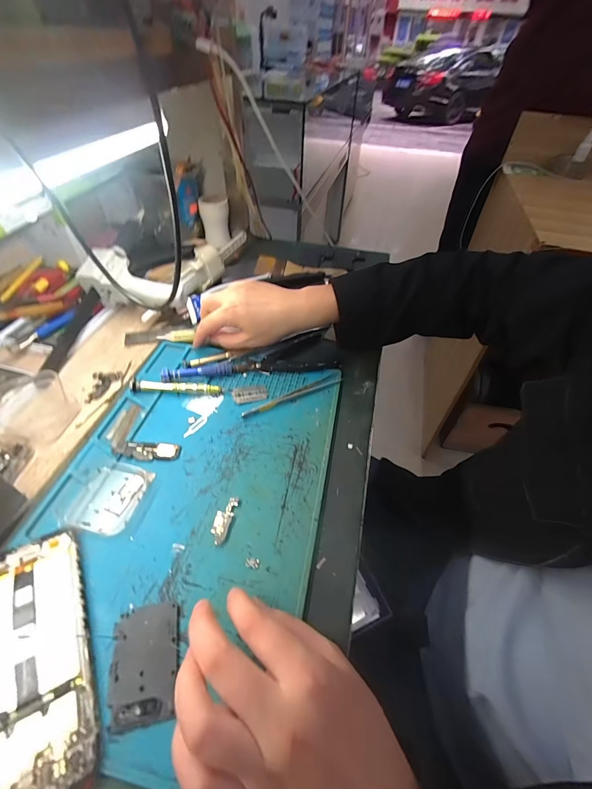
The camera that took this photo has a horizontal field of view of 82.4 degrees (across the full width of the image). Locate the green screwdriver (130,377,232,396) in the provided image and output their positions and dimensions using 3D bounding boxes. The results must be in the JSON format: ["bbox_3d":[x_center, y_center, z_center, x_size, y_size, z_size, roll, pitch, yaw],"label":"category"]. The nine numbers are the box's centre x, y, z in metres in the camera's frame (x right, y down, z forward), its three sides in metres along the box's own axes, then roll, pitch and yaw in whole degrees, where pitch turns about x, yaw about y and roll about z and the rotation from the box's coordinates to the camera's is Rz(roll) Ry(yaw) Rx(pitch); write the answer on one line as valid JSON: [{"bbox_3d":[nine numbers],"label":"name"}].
[{"bbox_3d":[-0.140,-0.008,0.409,0.116,0.013,0.015,3,48,-1],"label":"green screwdriver"}]

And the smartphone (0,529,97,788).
[{"bbox_3d":[-0.183,0.178,0.233,0.069,0.011,0.161,-19,53,-20],"label":"smartphone"}]

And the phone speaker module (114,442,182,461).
[{"bbox_3d":[-0.154,0.058,0.350,0.065,0.004,0.020,1,48,-3],"label":"phone speaker module"}]

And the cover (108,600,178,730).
[{"bbox_3d":[-0.105,0.185,0.236,0.042,0.004,0.067,-7,49,-11],"label":"cover"}]

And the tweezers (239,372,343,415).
[{"bbox_3d":[-0.002,0.002,0.408,0.132,0.007,0.014,-23,54,-22],"label":"tweezers"}]

